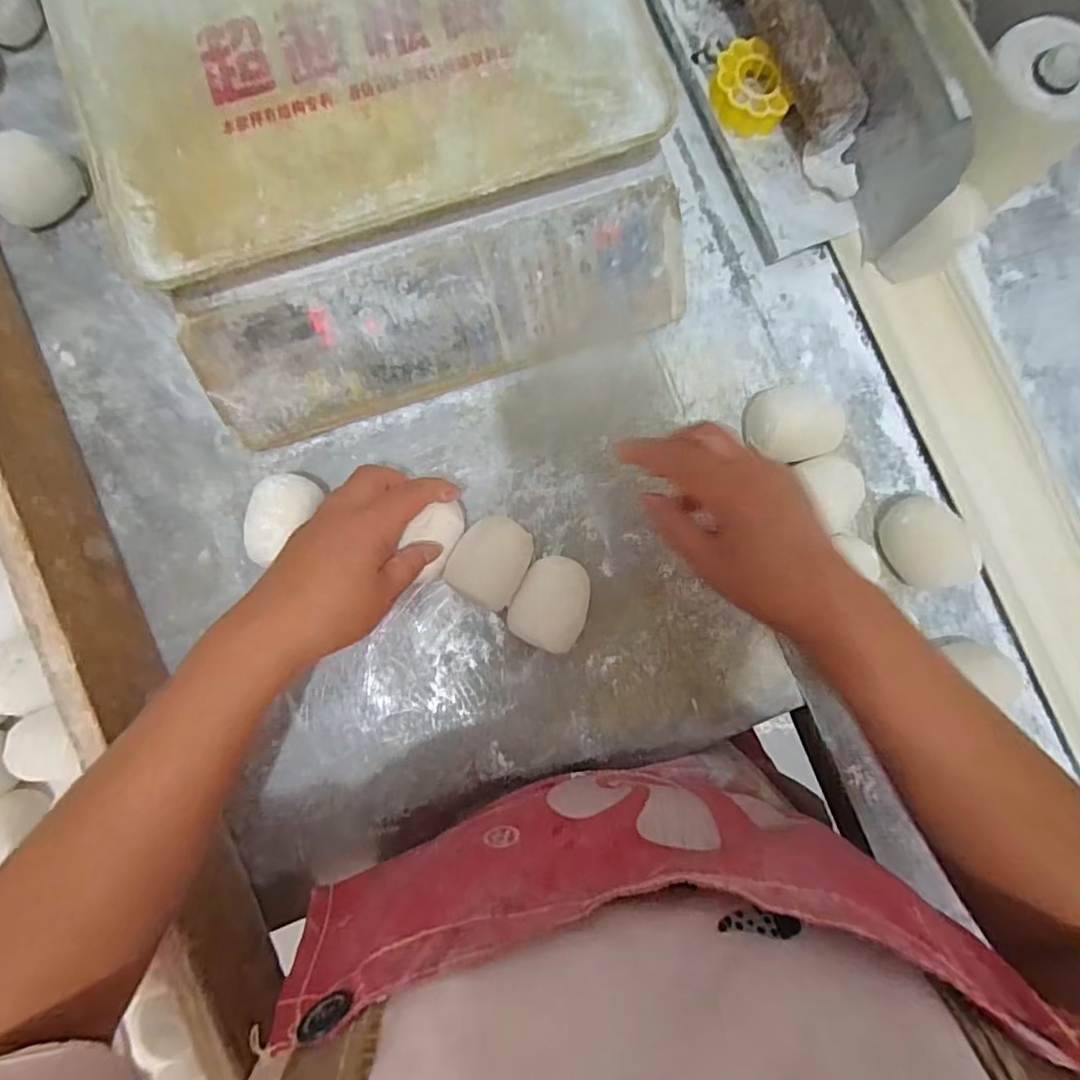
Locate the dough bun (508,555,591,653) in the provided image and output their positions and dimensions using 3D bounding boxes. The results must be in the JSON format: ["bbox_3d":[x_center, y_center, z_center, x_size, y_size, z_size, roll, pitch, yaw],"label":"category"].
[{"bbox_3d":[0.009,0.043,0.395,0.049,0.037,0.059,26,86,1],"label":"dough bun"}]

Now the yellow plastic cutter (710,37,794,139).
[{"bbox_3d":[0.153,-0.334,0.431,0.053,0.031,0.062,-17,87,-2],"label":"yellow plastic cutter"}]

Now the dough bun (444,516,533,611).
[{"bbox_3d":[-0.033,0.014,0.396,0.047,0.038,0.058,28,86,1],"label":"dough bun"}]

